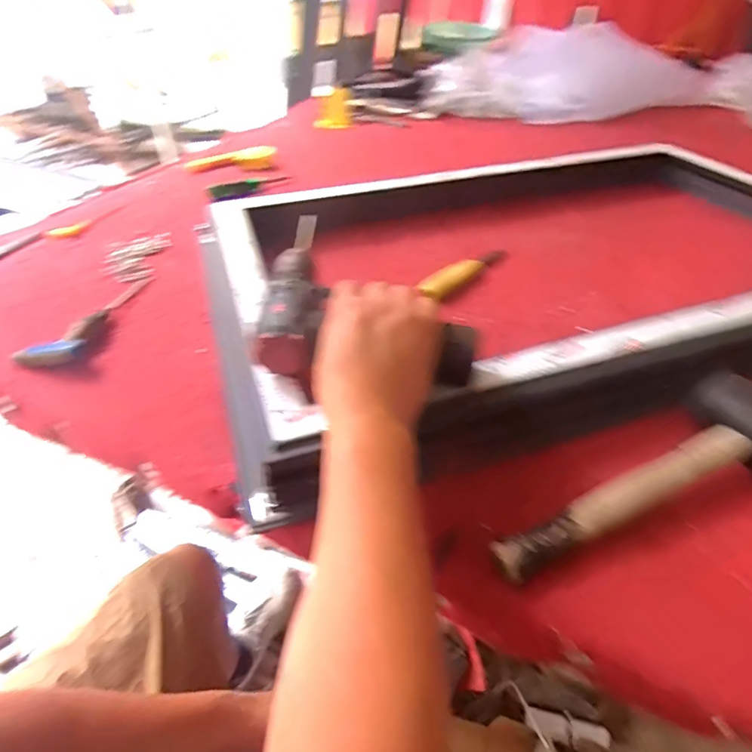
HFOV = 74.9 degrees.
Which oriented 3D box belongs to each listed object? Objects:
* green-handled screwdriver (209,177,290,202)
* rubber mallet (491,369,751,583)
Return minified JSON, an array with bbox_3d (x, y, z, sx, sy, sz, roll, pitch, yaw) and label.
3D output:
[{"bbox_3d":[-0.244,-0.372,0.962,0.164,0.029,0.028,-17,43,-19],"label":"green-handled screwdriver"},{"bbox_3d":[0.241,0.091,0.395,0.304,0.059,0.095,-23,45,-24],"label":"rubber mallet"}]

